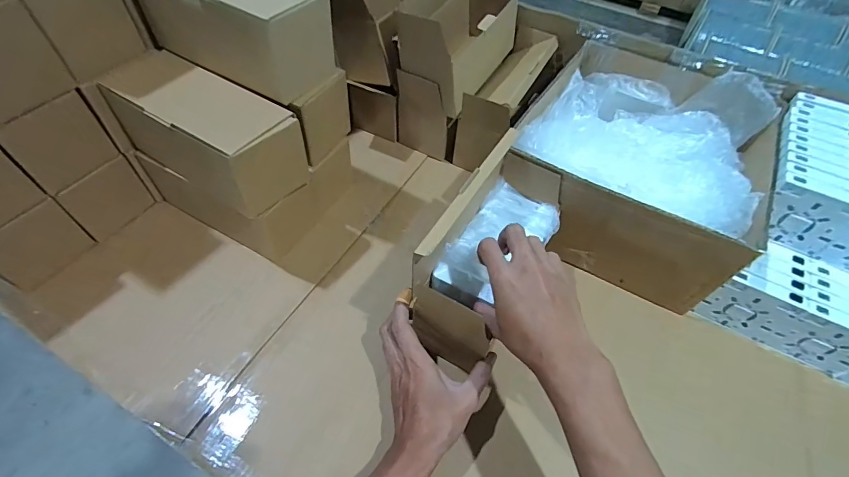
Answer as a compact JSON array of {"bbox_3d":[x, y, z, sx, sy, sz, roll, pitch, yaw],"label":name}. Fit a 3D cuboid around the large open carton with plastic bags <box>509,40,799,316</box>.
[{"bbox_3d":[0.314,-0.112,0.589,0.306,0.159,0.329,24,57,15],"label":"large open carton with plastic bags"}]

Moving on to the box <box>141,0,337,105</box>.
[{"bbox_3d":[-0.225,-0.255,0.472,0.228,0.105,0.094,25,57,15],"label":"box"}]

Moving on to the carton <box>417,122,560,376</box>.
[{"bbox_3d":[0.077,0.006,0.462,0.099,0.155,0.227,29,56,18],"label":"carton"}]

